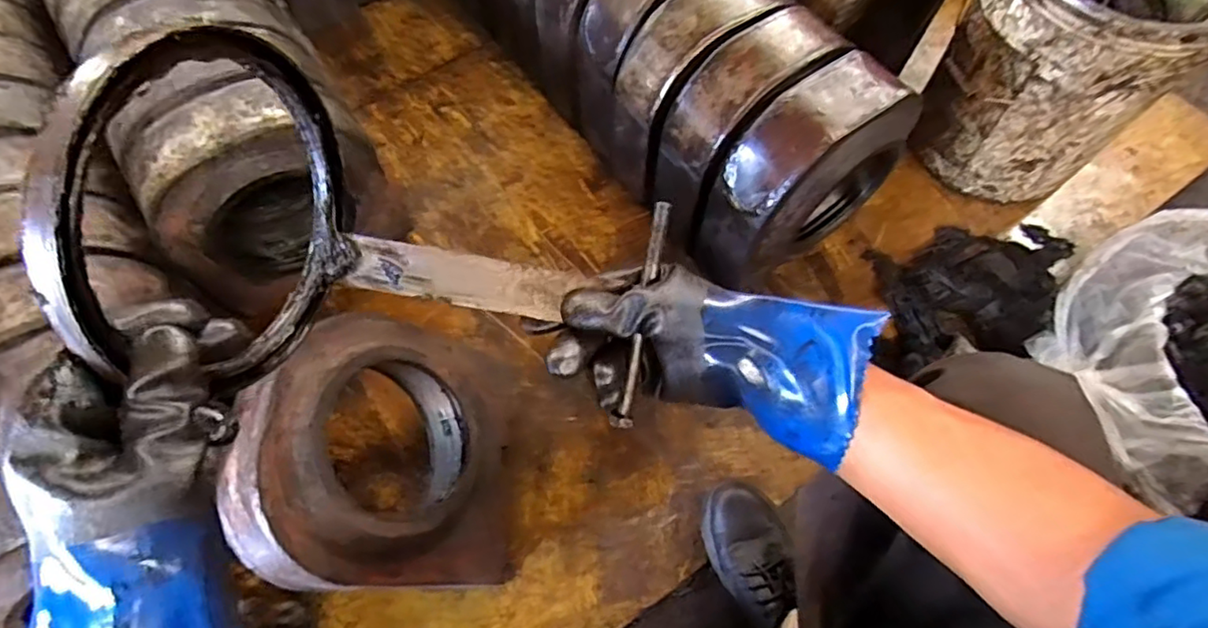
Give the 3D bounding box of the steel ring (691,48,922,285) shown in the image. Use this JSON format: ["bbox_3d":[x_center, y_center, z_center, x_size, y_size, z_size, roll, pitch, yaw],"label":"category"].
[{"bbox_3d":[0.286,-0.197,0.868,0.273,0.266,0.132,-37,69,-15],"label":"steel ring"}]

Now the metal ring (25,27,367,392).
[{"bbox_3d":[-0.209,-0.054,0.346,0.030,0.198,0.199,15,64,8],"label":"metal ring"}]

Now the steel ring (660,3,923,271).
[{"bbox_3d":[0.208,-0.276,0.916,0.253,0.268,0.110,-37,69,-16],"label":"steel ring"}]

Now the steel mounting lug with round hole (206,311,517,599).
[{"bbox_3d":[-0.233,0.163,0.726,0.109,0.354,0.287,-17,62,35],"label":"steel mounting lug with round hole"}]

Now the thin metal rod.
[{"bbox_3d":[0.026,0.002,0.423,0.013,0.008,0.159,11,95,6],"label":"thin metal rod"}]

